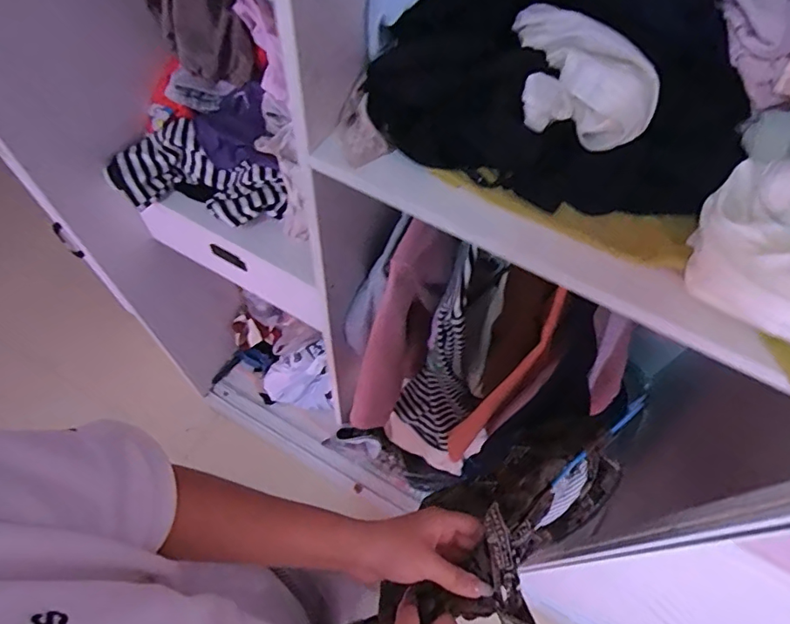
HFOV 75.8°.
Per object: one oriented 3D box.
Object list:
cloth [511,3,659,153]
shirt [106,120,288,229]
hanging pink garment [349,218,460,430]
[{"bbox_3d":[0.157,-0.216,0.462,0.088,0.061,0.165,-37,69,-21],"label":"cloth"},{"bbox_3d":[-0.311,-0.197,0.788,0.272,0.077,0.139,31,64,13],"label":"shirt"},{"bbox_3d":[0.004,0.049,0.879,0.073,0.438,0.249,27,63,11],"label":"hanging pink garment"}]

